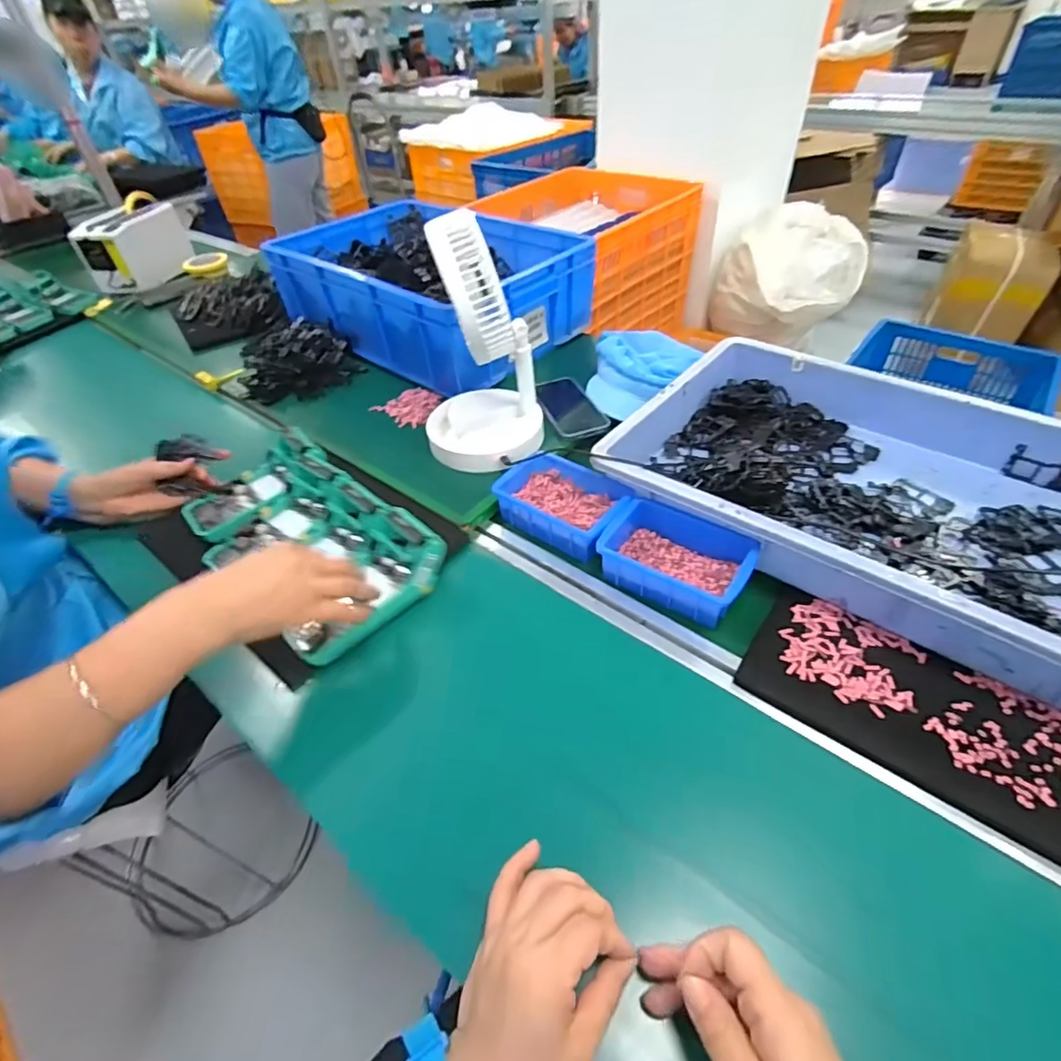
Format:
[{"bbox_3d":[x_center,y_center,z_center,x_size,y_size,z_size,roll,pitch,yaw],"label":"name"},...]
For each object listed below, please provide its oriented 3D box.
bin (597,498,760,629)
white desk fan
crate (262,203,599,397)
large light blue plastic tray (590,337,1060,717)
[{"bbox_3d":[0.159,0.026,0.594,0.151,0.044,0.108,23,52,26],"label":"bin"},{"bbox_3d":[-0.073,-0.225,0.694,0.156,0.294,0.161,-12,46,-6],"label":"white desk fan"},{"bbox_3d":[-0.188,-0.442,1.015,0.536,0.164,0.356,27,52,28],"label":"crate"},{"bbox_3d":[0.402,-0.052,0.619,0.565,0.080,0.375,31,56,31],"label":"large light blue plastic tray"}]

